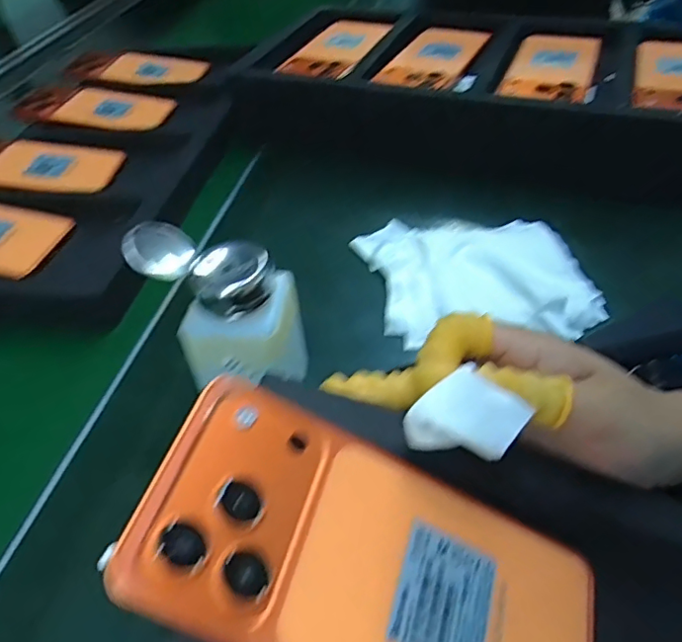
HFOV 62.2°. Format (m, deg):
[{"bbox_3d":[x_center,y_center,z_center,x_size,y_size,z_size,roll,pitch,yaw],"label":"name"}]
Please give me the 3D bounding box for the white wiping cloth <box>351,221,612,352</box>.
[{"bbox_3d":[0.094,-0.037,0.402,0.151,0.028,0.125,-5,52,2],"label":"white wiping cloth"}]

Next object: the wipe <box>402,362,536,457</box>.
[{"bbox_3d":[0.043,0.035,0.195,0.031,0.015,0.030,-38,58,-21],"label":"wipe"}]

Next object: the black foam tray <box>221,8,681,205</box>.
[{"bbox_3d":[0.157,-0.256,0.555,0.484,0.050,0.237,20,57,20],"label":"black foam tray"}]

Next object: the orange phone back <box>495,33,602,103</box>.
[{"bbox_3d":[0.205,-0.249,0.549,0.078,0.012,0.153,15,49,20],"label":"orange phone back"}]

